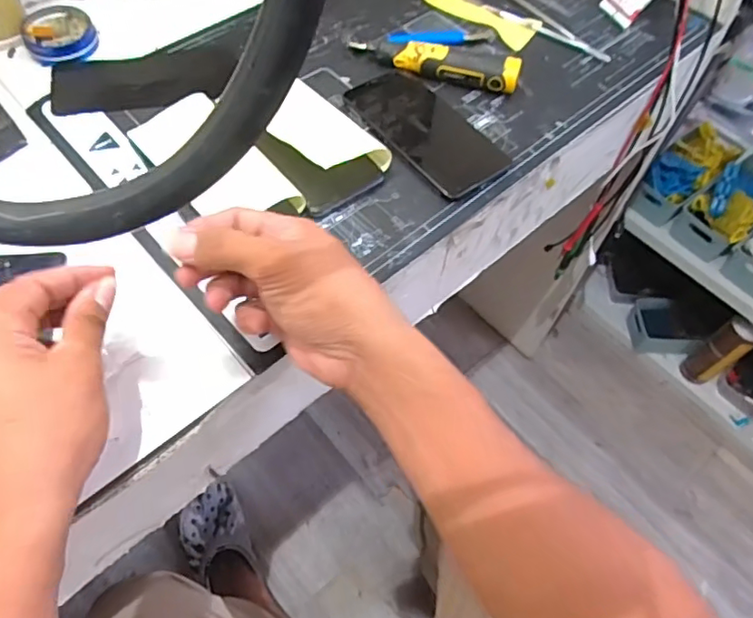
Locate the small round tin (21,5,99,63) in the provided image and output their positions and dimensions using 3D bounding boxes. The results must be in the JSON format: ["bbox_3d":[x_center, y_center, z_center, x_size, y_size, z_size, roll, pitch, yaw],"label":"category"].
[{"bbox_3d":[-0.295,-0.256,0.532,0.062,0.017,0.060,1,60,-2],"label":"small round tin"}]

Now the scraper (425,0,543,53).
[{"bbox_3d":[0.105,-0.301,0.580,0.121,0.008,0.044,35,64,16],"label":"scraper"}]

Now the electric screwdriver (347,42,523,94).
[{"bbox_3d":[0.051,-0.223,0.518,0.154,0.028,0.023,14,60,5],"label":"electric screwdriver"}]

